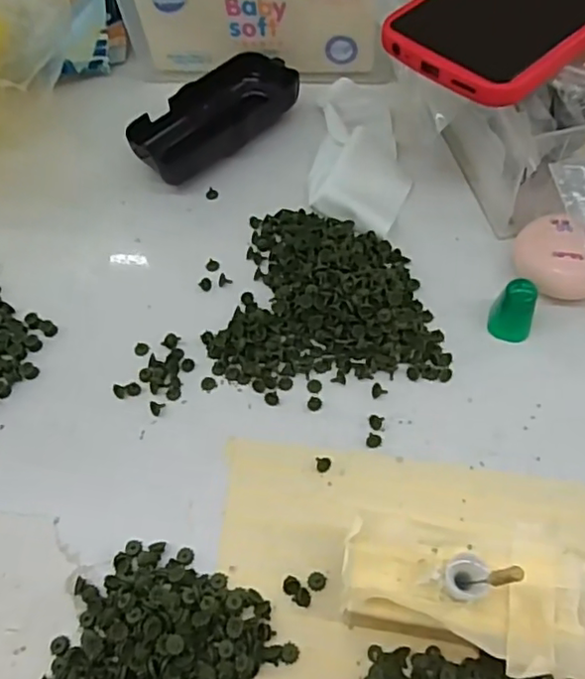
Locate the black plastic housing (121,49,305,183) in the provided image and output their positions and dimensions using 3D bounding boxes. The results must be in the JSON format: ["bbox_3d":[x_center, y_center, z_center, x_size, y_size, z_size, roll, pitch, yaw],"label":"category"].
[{"bbox_3d":[-0.050,-0.139,0.384,0.108,0.022,0.051,-39,63,-18],"label":"black plastic housing"}]

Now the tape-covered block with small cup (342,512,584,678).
[{"bbox_3d":[0.062,0.094,0.226,0.084,0.039,0.046,3,59,6],"label":"tape-covered block with small cup"}]

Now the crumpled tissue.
[{"bbox_3d":[0.041,-0.114,0.367,0.055,0.013,0.123,3,59,6],"label":"crumpled tissue"}]

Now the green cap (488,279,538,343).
[{"bbox_3d":[0.107,-0.013,0.295,0.019,0.029,0.015,23,63,17],"label":"green cap"}]

